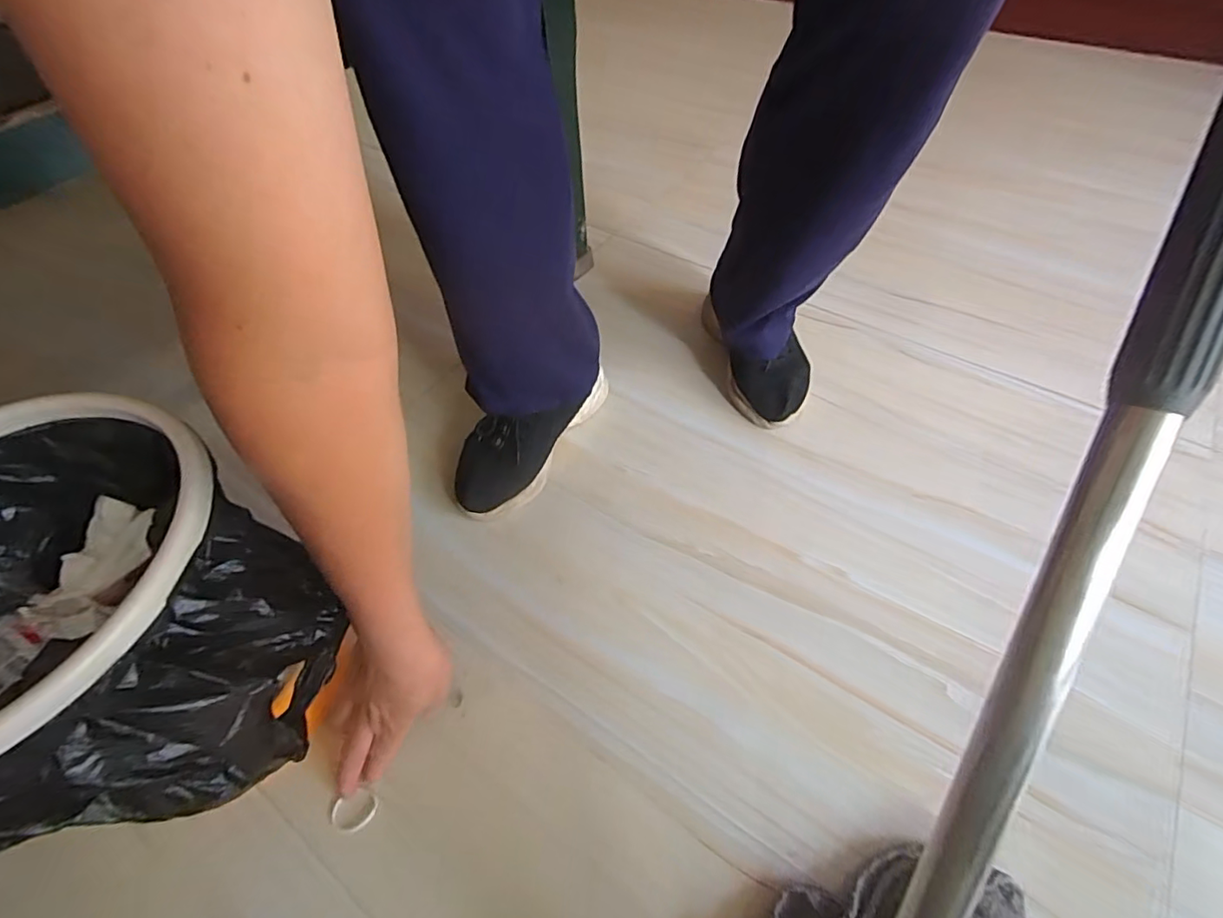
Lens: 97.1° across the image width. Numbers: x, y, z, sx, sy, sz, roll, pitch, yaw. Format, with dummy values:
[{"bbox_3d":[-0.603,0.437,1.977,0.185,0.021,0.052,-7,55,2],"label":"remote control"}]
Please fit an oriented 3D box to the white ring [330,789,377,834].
[{"bbox_3d":[-0.201,0.276,0.422,0.035,0.007,0.027,-1,53,3],"label":"white ring"}]

